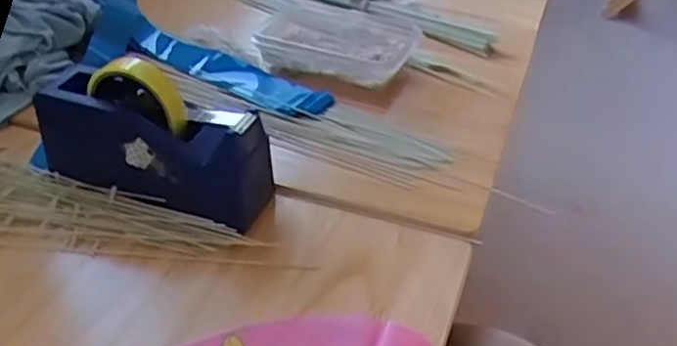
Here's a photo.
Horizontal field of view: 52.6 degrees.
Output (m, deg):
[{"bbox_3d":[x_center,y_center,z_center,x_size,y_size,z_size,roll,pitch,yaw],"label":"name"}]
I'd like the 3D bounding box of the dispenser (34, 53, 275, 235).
[{"bbox_3d":[-0.166,-0.035,0.604,0.204,0.117,0.072,12,39,12],"label":"dispenser"}]

